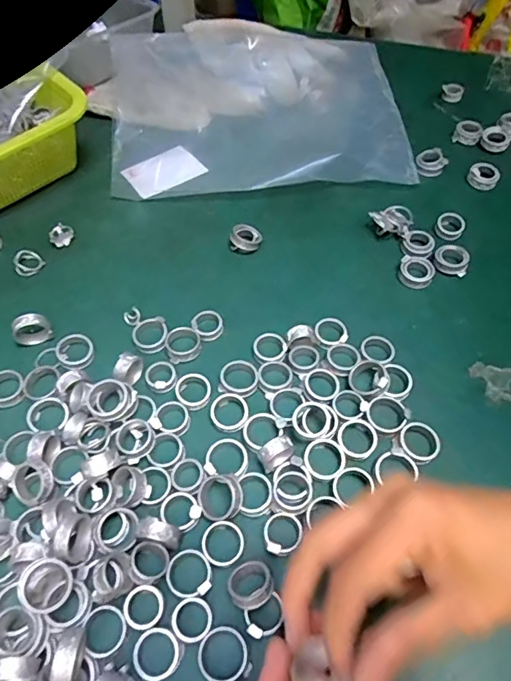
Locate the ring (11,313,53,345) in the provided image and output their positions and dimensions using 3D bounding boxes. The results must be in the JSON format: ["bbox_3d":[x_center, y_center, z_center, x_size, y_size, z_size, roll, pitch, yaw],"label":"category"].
[{"bbox_3d":[-0.172,-0.009,0.378,0.028,0.023,0.012,-22,59,-15],"label":"ring"}]

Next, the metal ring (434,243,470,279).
[{"bbox_3d":[0.167,-0.070,0.422,0.028,0.012,0.025,20,58,11],"label":"metal ring"}]

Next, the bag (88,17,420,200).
[{"bbox_3d":[-0.009,-0.252,0.519,0.314,0.047,0.236,-2,56,-3],"label":"bag"}]

